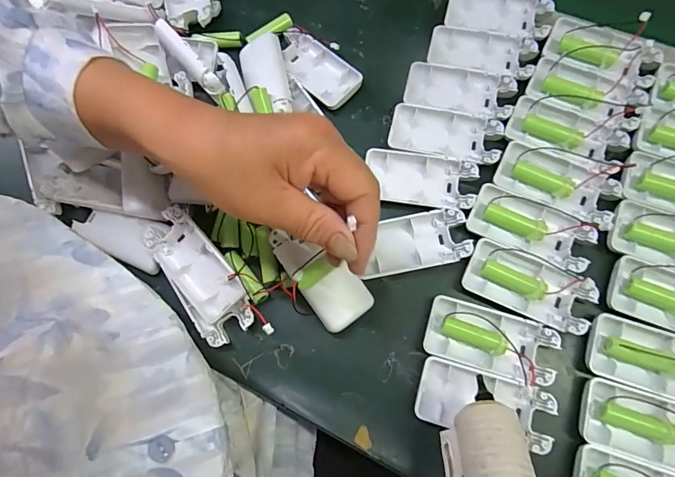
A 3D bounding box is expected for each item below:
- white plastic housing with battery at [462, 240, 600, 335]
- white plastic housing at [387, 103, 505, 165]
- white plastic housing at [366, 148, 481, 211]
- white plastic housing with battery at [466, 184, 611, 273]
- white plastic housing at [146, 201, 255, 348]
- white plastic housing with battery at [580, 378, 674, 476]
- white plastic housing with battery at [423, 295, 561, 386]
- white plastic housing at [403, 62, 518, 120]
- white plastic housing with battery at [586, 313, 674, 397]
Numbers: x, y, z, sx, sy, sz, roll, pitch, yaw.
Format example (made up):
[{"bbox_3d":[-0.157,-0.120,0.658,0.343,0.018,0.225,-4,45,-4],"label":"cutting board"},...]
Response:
[{"bbox_3d":[0.148,0.037,0.322,0.094,0.017,0.048,22,76,12],"label":"white plastic housing with battery"},{"bbox_3d":[0.095,-0.090,0.368,0.095,0.022,0.045,13,75,9],"label":"white plastic housing"},{"bbox_3d":[0.071,-0.049,0.354,0.092,0.017,0.044,8,74,8],"label":"white plastic housing"},{"bbox_3d":[0.158,-0.009,0.334,0.098,0.017,0.046,22,76,12],"label":"white plastic housing with battery"},{"bbox_3d":[-0.113,0.030,0.332,0.048,0.032,0.109,-34,73,-5],"label":"white plastic housing"},{"bbox_3d":[0.219,0.134,0.285,0.091,0.017,0.047,16,75,10],"label":"white plastic housing with battery"},{"bbox_3d":[0.116,0.078,0.313,0.093,0.016,0.047,15,75,10],"label":"white plastic housing with battery"},{"bbox_3d":[0.111,-0.134,0.374,0.094,0.013,0.045,14,75,10],"label":"white plastic housing"},{"bbox_3d":[0.231,0.089,0.297,0.091,0.020,0.044,16,75,10],"label":"white plastic housing with battery"}]

